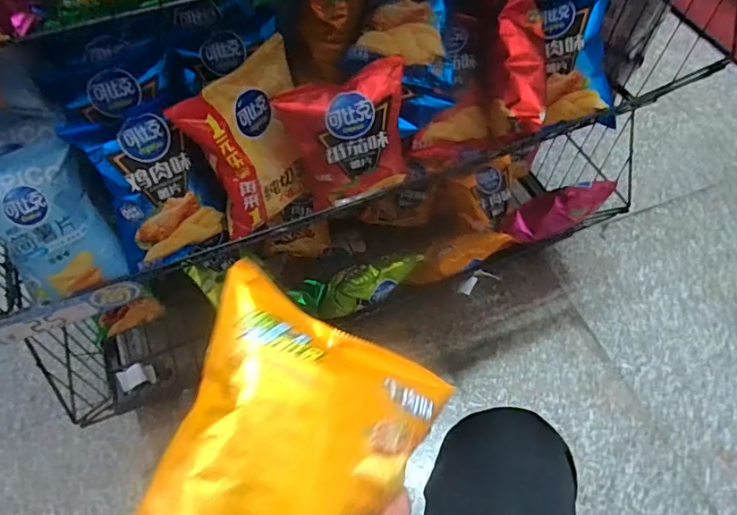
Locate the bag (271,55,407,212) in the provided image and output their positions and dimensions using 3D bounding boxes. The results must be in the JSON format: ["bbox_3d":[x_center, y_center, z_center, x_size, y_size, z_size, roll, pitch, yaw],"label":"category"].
[{"bbox_3d":[-0.026,-0.133,0.591,0.136,0.148,0.060,-9,58,-7],"label":"bag"}]

